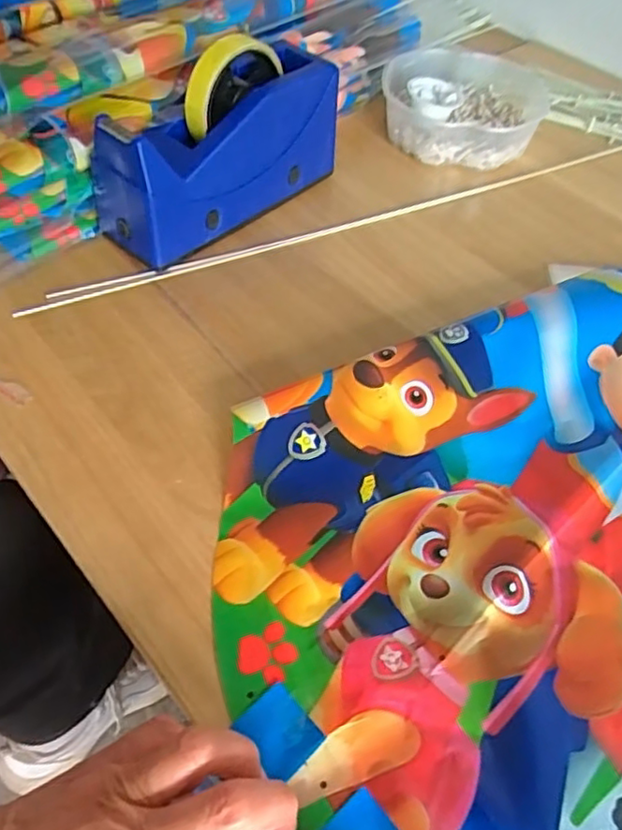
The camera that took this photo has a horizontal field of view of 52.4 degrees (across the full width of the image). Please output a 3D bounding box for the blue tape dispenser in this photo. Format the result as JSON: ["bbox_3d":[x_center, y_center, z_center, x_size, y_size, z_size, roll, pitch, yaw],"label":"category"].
[{"bbox_3d":[-0.067,-0.208,0.475,0.070,0.113,0.194,39,60,23],"label":"blue tape dispenser"}]

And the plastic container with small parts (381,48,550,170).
[{"bbox_3d":[0.145,-0.293,0.604,0.153,0.040,0.138,13,53,6],"label":"plastic container with small parts"}]

